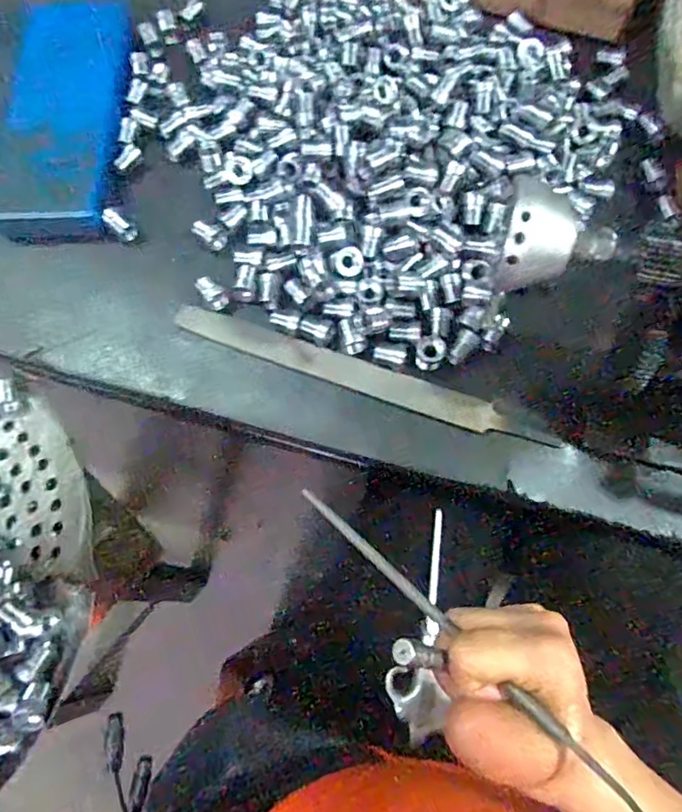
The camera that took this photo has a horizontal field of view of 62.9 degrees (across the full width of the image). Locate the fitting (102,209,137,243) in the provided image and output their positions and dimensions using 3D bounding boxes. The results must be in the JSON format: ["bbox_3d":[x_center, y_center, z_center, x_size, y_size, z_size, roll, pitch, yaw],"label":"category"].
[{"bbox_3d":[-0.183,-0.149,0.460,0.031,0.011,0.014,43,74,-20],"label":"fitting"}]

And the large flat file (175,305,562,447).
[{"bbox_3d":[0.012,-0.022,0.419,0.295,0.010,0.023,19,72,7],"label":"large flat file"}]

